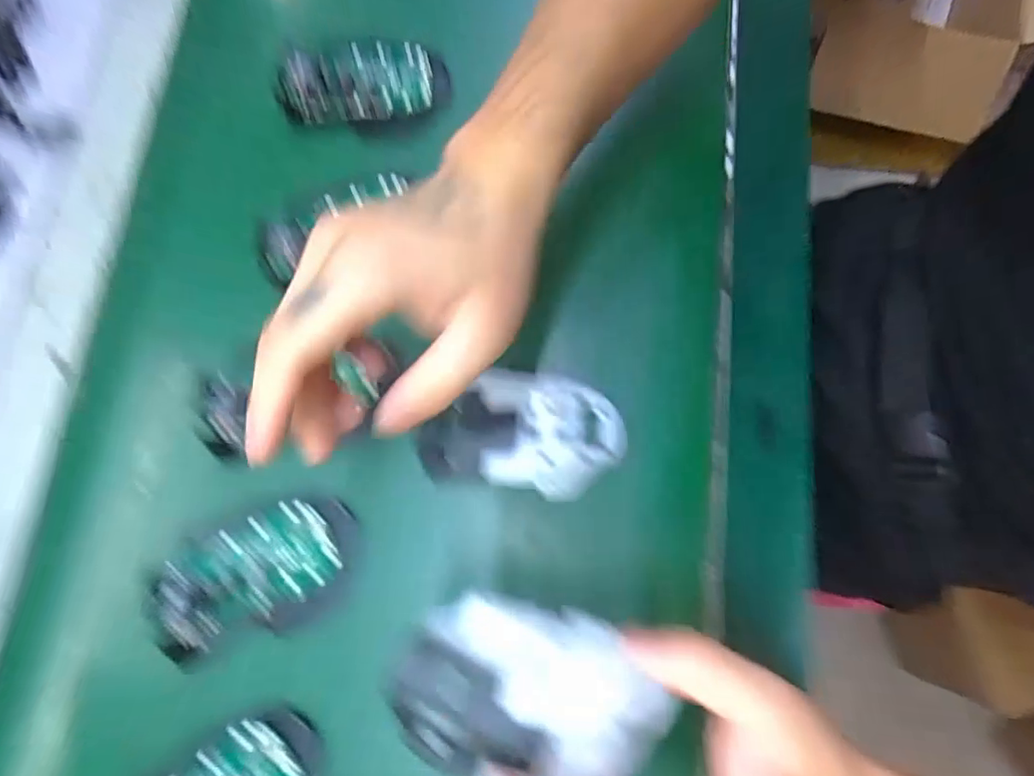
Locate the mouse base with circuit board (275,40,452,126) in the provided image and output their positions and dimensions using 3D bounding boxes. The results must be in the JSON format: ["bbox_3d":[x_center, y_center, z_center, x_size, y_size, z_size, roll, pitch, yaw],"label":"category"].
[{"bbox_3d":[-0.105,-0.209,0.358,0.111,0.014,0.051,-7,77,-1],"label":"mouse base with circuit board"}]

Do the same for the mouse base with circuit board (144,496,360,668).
[{"bbox_3d":[-0.145,0.102,0.293,0.112,0.017,0.064,-20,77,-4],"label":"mouse base with circuit board"}]

